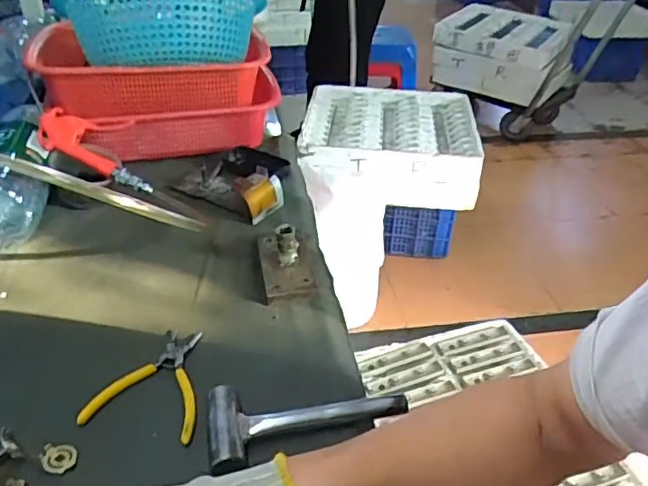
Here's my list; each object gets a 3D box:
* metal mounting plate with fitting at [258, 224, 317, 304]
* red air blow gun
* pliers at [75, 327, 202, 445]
[{"bbox_3d":[-0.045,0.011,0.680,0.061,0.053,0.121,-6,37,-9],"label":"metal mounting plate with fitting"},{"bbox_3d":[-0.306,-0.135,0.806,0.197,0.034,0.101,35,45,11],"label":"red air blow gun"},{"bbox_3d":[-0.158,0.130,0.560,0.103,0.007,0.123,8,37,9],"label":"pliers"}]

